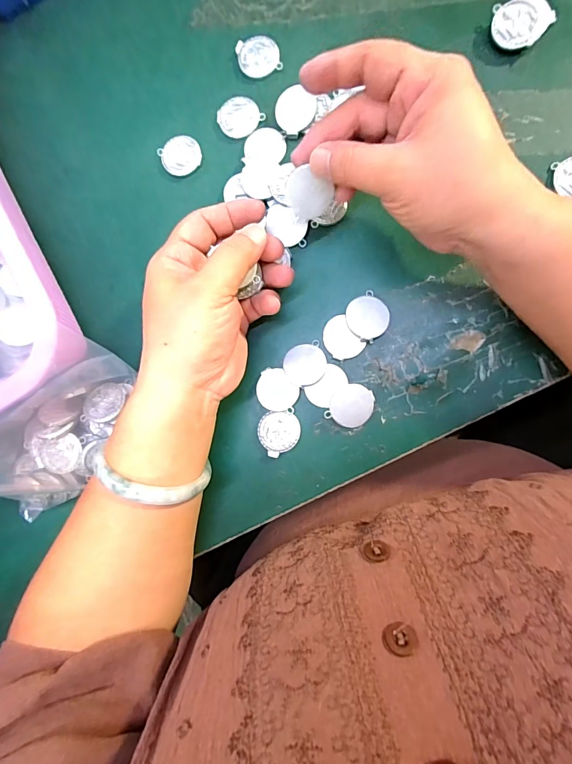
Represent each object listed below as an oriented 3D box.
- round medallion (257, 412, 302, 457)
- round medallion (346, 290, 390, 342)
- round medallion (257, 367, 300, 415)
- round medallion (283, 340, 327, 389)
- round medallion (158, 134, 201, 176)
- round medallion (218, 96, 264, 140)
[{"bbox_3d":[-0.005,0.036,0.267,0.028,0.004,0.030,0,88,8],"label":"round medallion"},{"bbox_3d":[0.056,-0.044,0.260,0.029,0.004,0.030,0,88,-4],"label":"round medallion"},{"bbox_3d":[-0.006,0.006,0.266,0.029,0.004,0.029,0,88,8],"label":"round medallion"},{"bbox_3d":[0.013,-0.012,0.263,0.029,0.004,0.029,0,88,8],"label":"round medallion"},{"bbox_3d":[-0.077,-0.167,0.284,0.029,0.004,0.028,0,88,8],"label":"round medallion"},{"bbox_3d":[-0.035,-0.193,0.278,0.029,0.004,0.031,0,88,8],"label":"round medallion"}]

